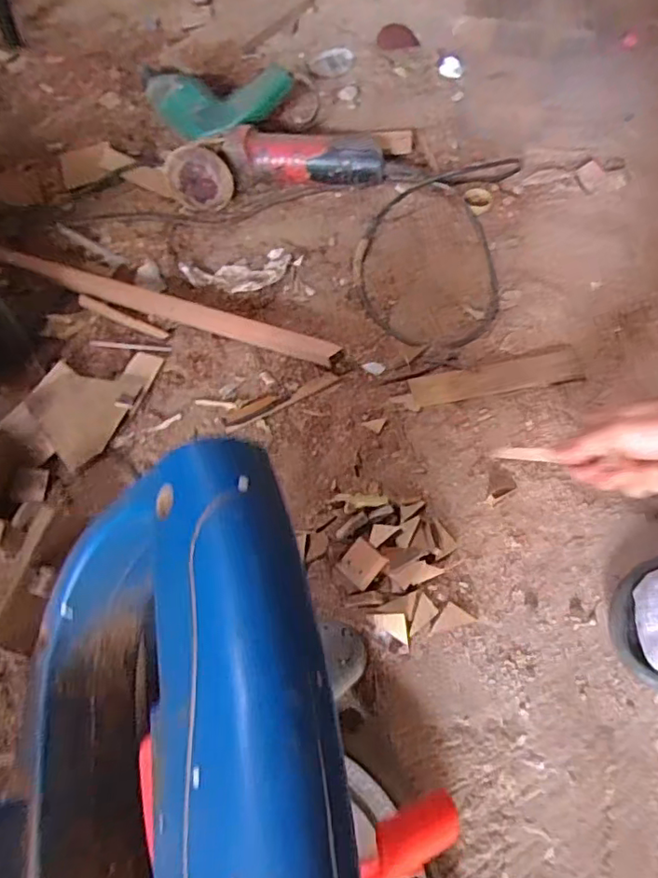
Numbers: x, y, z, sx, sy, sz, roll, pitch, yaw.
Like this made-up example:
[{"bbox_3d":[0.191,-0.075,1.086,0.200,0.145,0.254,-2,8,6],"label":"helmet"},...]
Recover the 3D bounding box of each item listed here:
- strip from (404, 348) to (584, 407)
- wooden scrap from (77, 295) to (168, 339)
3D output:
[{"bbox_3d":[0.184,-0.068,0.606,0.189,0.007,0.040,-10,60,-4],"label":"strip"},{"bbox_3d":[-0.250,-0.147,0.667,0.130,0.006,0.017,23,64,14],"label":"wooden scrap"}]

